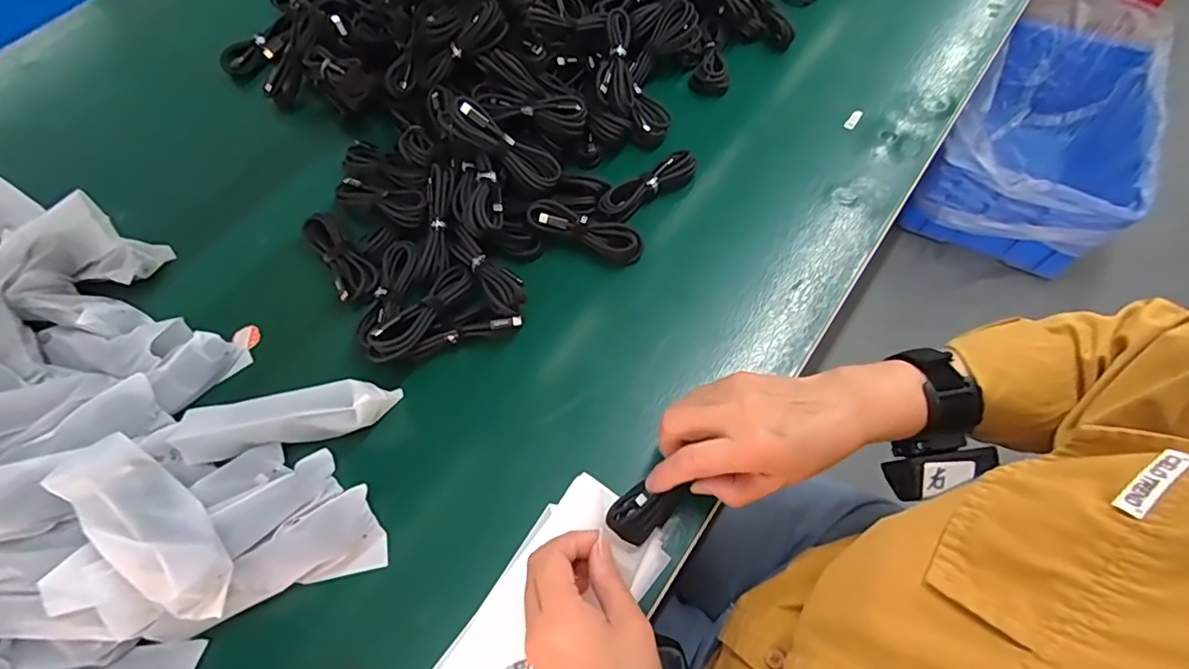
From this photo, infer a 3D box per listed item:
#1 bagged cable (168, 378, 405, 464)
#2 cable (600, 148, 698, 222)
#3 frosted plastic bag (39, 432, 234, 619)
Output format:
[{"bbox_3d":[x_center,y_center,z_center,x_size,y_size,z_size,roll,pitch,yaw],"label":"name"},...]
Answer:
[{"bbox_3d":[-0.236,0.066,0.412,0.152,0.040,0.035,-12,64,-4],"label":"bagged cable"},{"bbox_3d":[0.054,-0.146,0.515,0.106,0.022,0.032,-36,68,-15],"label":"cable"},{"bbox_3d":[-0.297,0.125,0.347,0.154,0.043,0.052,32,69,17],"label":"frosted plastic bag"}]

